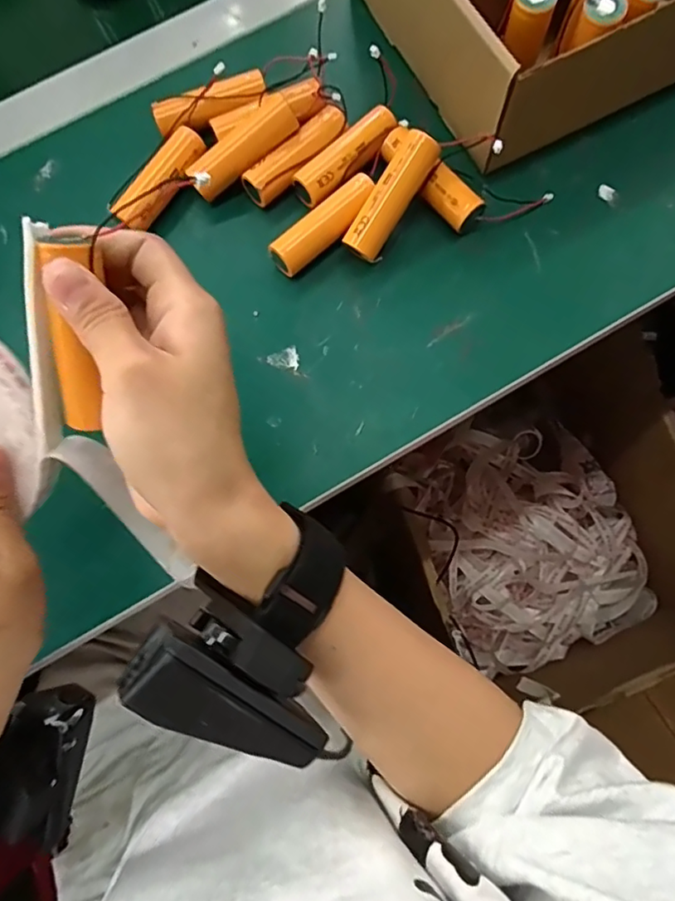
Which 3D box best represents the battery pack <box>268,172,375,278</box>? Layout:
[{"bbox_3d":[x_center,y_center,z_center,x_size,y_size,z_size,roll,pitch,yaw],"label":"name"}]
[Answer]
[{"bbox_3d":[-0.008,-0.133,0.333,0.073,0.020,0.020,-40,79,-8],"label":"battery pack"}]

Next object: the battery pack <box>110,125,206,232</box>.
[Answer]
[{"bbox_3d":[-0.107,-0.162,0.340,0.022,0.024,0.070,31,79,8],"label":"battery pack"}]

